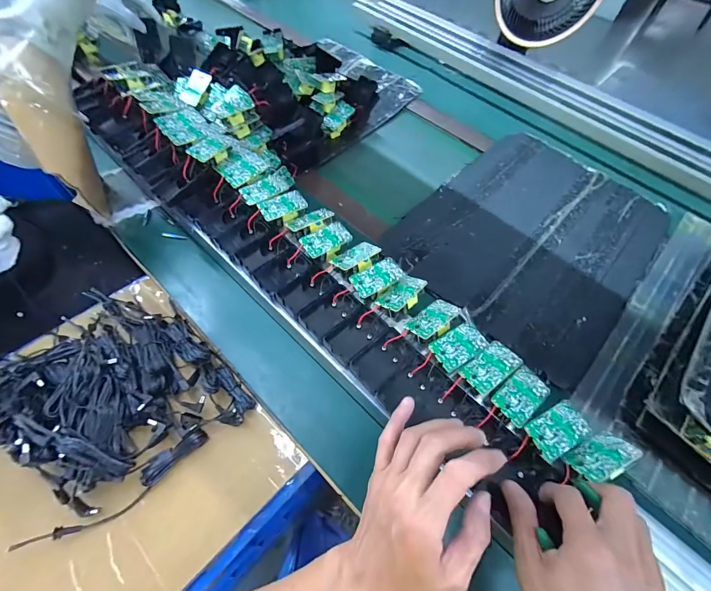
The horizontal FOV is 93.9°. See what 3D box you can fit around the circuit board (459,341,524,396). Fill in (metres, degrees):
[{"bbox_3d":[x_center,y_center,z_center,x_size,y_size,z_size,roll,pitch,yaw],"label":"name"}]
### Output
[{"bbox_3d":[0.149,0.078,0.363,0.063,0.004,0.035,-32,66,-21],"label":"circuit board"}]

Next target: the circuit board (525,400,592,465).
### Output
[{"bbox_3d":[0.207,0.136,0.337,0.064,0.008,0.041,-25,64,-18],"label":"circuit board"}]

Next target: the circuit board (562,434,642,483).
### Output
[{"bbox_3d":[0.241,0.157,0.324,0.061,0.006,0.037,-22,24,-16],"label":"circuit board"}]

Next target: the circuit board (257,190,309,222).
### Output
[{"bbox_3d":[-0.103,-0.128,0.471,0.064,0.005,0.036,-24,64,-18],"label":"circuit board"}]

